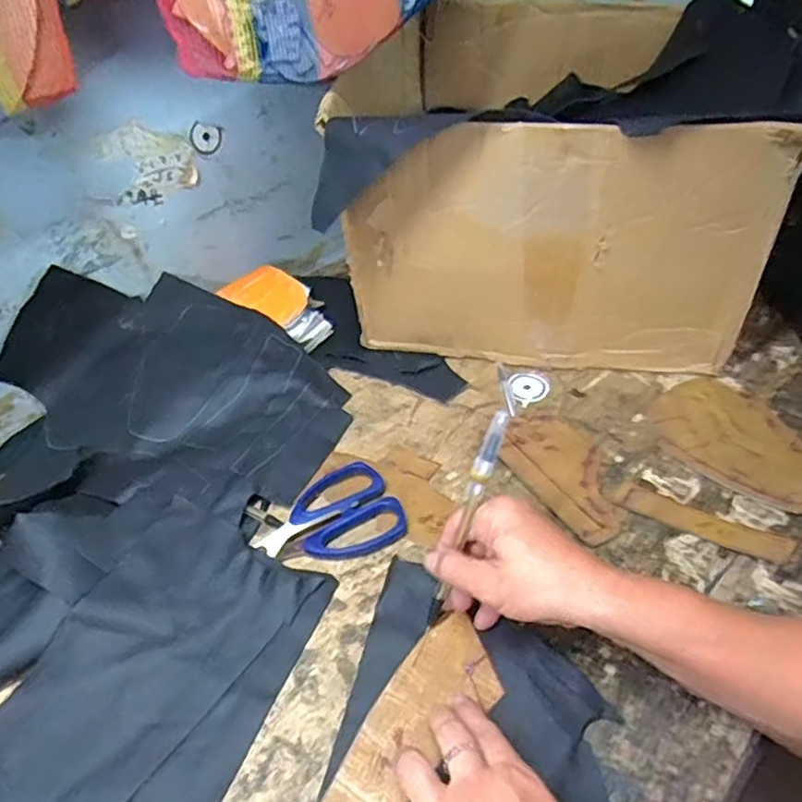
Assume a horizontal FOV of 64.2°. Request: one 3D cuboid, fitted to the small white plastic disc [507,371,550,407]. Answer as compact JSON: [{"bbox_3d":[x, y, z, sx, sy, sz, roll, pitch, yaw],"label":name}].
[{"bbox_3d":[0.120,-0.015,0.605,0.040,0.005,0.039,-5,40,4],"label":"small white plastic disc"}]

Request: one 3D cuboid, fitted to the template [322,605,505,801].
[{"bbox_3d":[-0.001,0.202,0.366,0.057,0.005,0.175,21,49,31],"label":"template"}]

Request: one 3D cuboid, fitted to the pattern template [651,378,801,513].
[{"bbox_3d":[0.281,0.033,0.524,0.097,0.006,0.150,-30,45,-21],"label":"pattern template"}]

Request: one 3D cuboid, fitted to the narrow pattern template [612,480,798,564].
[{"bbox_3d":[0.221,0.087,0.472,0.120,0.005,0.027,17,46,27],"label":"narrow pattern template"}]

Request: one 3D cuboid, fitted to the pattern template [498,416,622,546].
[{"bbox_3d":[0.138,0.055,0.517,0.077,0.005,0.124,-26,49,-21],"label":"pattern template"}]

